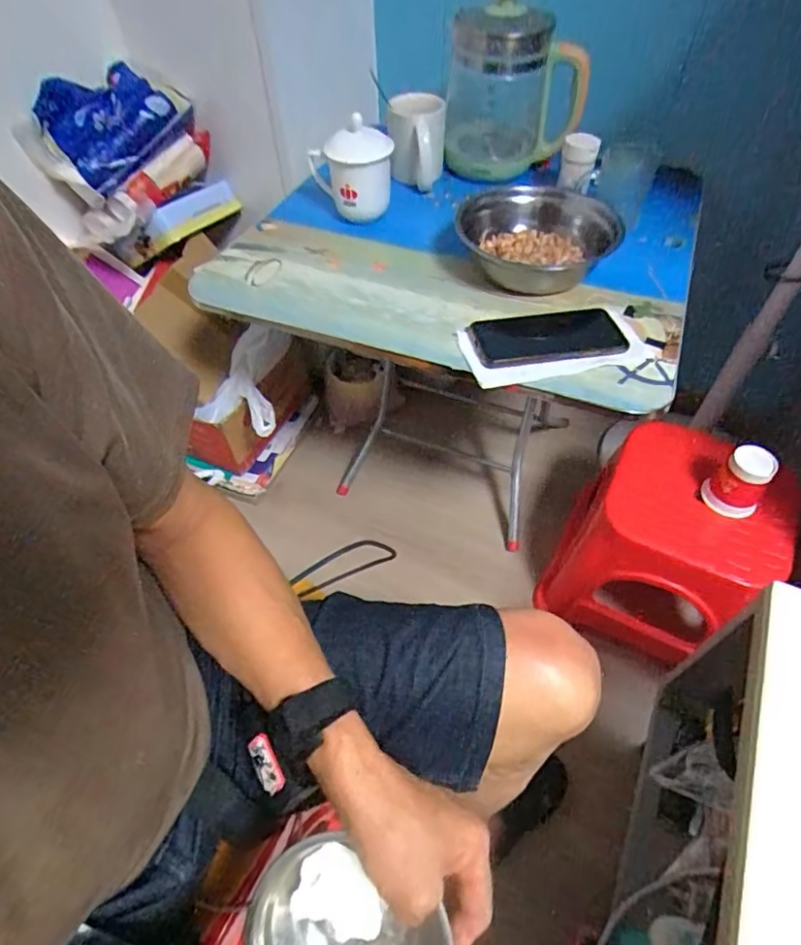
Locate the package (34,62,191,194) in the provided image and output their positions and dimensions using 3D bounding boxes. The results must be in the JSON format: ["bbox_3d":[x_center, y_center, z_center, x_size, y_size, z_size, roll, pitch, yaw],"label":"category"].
[{"bbox_3d":[-0.427,-0.514,0.794,0.170,0.137,0.025,-50,21,-11],"label":"package"}]

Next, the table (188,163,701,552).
[{"bbox_3d":[0.072,-0.121,0.866,0.559,0.482,0.330,16,56,15],"label":"table"}]

